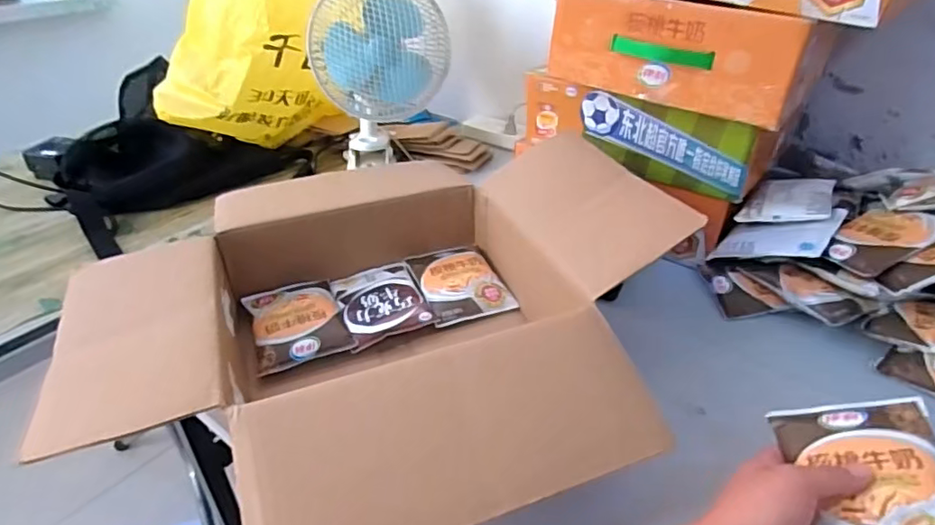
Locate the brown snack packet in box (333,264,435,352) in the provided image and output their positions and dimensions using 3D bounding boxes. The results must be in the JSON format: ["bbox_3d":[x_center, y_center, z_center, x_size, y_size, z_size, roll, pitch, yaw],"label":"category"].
[{"bbox_3d":[-0.098,0.042,0.648,0.093,0.015,0.121,-13,36,-18],"label":"brown snack packet in box"}]

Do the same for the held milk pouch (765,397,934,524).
[{"bbox_3d":[0.268,0.144,0.374,0.094,0.015,0.133,-13,33,23],"label":"held milk pouch"}]

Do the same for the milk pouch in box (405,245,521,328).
[{"bbox_3d":[-0.010,0.021,0.684,0.098,0.023,0.126,-13,36,-19],"label":"milk pouch in box"}]

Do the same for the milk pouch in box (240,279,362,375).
[{"bbox_3d":[-0.187,0.062,0.622,0.097,0.020,0.123,-14,36,-20],"label":"milk pouch in box"}]

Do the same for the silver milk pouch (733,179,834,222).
[{"bbox_3d":[0.399,-0.081,0.701,0.092,0.016,0.114,5,36,38],"label":"silver milk pouch"}]

